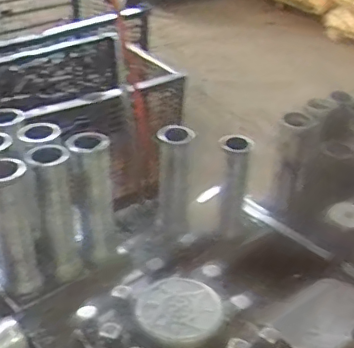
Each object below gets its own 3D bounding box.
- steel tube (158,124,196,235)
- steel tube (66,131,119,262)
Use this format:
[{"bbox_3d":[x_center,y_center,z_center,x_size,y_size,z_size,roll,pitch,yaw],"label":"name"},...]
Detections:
[{"bbox_3d":[0.000,0.016,0.920,0.058,0.193,0.048,1,34,0],"label":"steel tube"},{"bbox_3d":[-0.116,0.035,0.792,0.053,0.188,0.049,-4,34,-9],"label":"steel tube"}]

